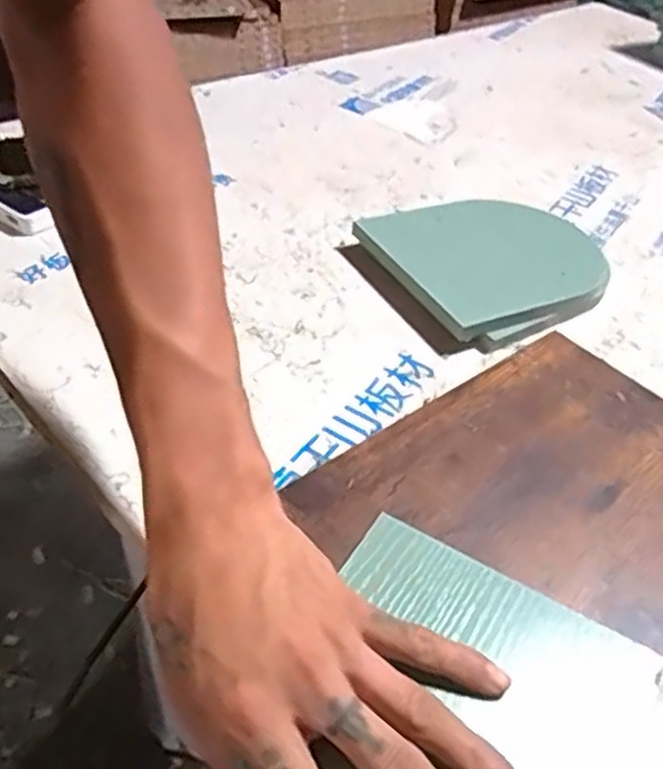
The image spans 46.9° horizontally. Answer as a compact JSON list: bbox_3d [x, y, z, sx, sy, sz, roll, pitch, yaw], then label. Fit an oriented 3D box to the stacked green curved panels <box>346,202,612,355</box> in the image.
[{"bbox_3d":[0.125,-0.097,0.594,0.169,0.031,0.153,-18,46,-27],"label":"stacked green curved panels"}]

